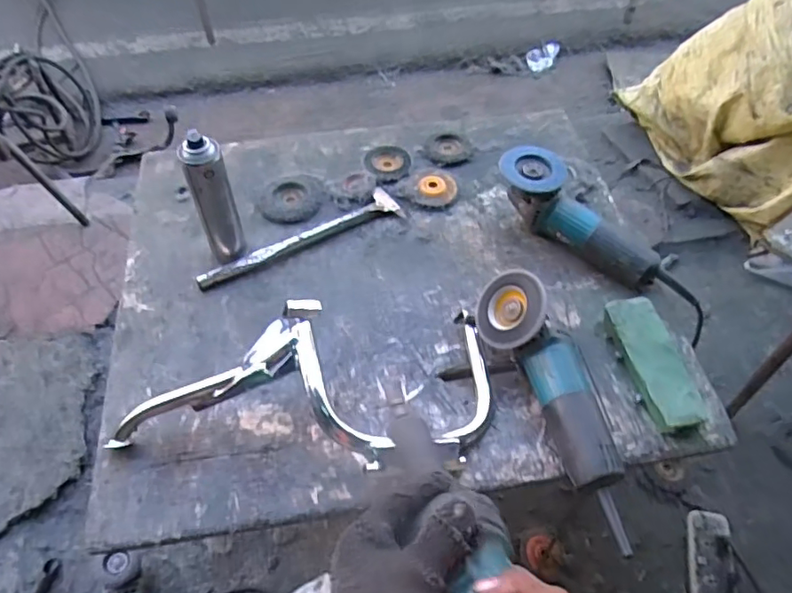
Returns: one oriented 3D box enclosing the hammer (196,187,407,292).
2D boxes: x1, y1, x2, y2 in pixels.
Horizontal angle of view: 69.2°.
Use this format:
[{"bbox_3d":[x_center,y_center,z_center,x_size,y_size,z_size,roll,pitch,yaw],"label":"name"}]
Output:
[{"bbox_3d":[-0.145,-0.098,0.867,0.322,0.033,0.065,-23,58,-15],"label":"hammer"}]

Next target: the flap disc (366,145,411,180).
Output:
[{"bbox_3d":[-0.014,-0.229,0.962,0.073,0.008,0.087,-2,55,-2],"label":"flap disc"}]

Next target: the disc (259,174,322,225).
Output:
[{"bbox_3d":[-0.164,-0.156,0.909,0.092,0.012,0.098,0,55,0],"label":"disc"}]

